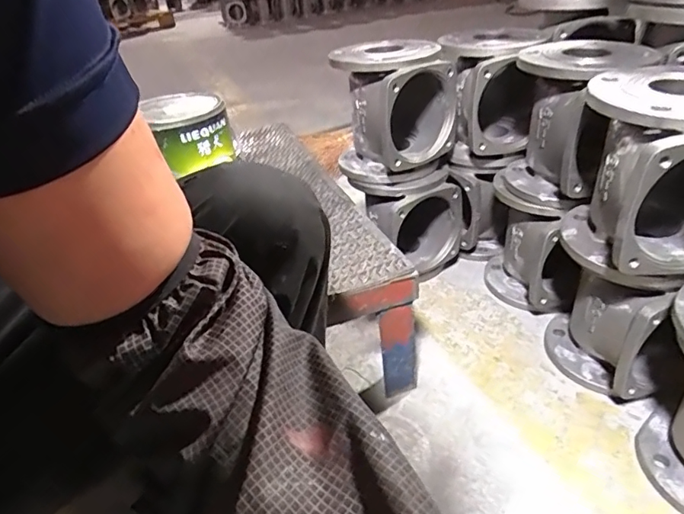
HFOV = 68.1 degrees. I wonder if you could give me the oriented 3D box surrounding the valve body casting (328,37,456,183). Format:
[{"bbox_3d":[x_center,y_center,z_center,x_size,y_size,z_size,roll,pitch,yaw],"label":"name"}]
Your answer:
[{"bbox_3d":[0.089,-0.244,0.852,0.202,0.199,0.173,1,34,9],"label":"valve body casting"}]

